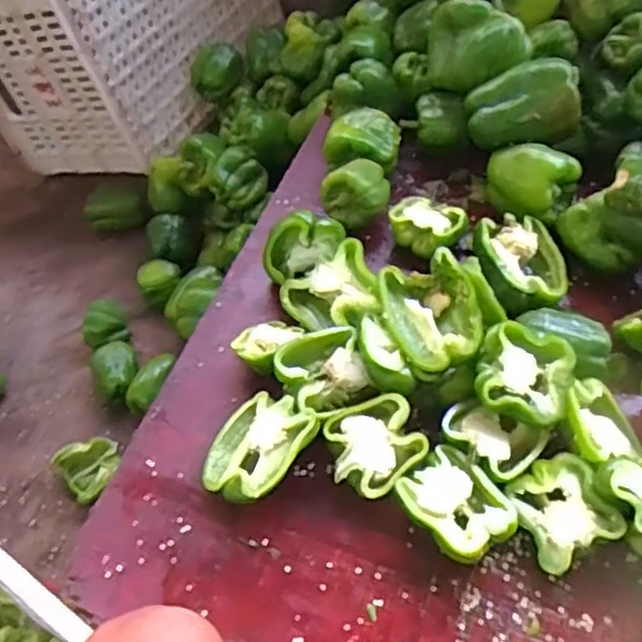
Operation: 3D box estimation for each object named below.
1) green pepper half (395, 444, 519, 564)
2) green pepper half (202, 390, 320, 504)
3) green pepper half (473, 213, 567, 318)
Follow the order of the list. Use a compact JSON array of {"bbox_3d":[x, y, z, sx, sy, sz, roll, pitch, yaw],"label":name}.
[{"bbox_3d":[0.102,0.145,0.523,0.066,0.041,0.078,-32,58,-21],"label":"green pepper half"},{"bbox_3d":[-0.050,0.105,0.554,0.083,0.027,0.090,16,63,43],"label":"green pepper half"},{"bbox_3d":[0.193,-0.056,0.665,0.085,0.033,0.104,4,52,5],"label":"green pepper half"}]

